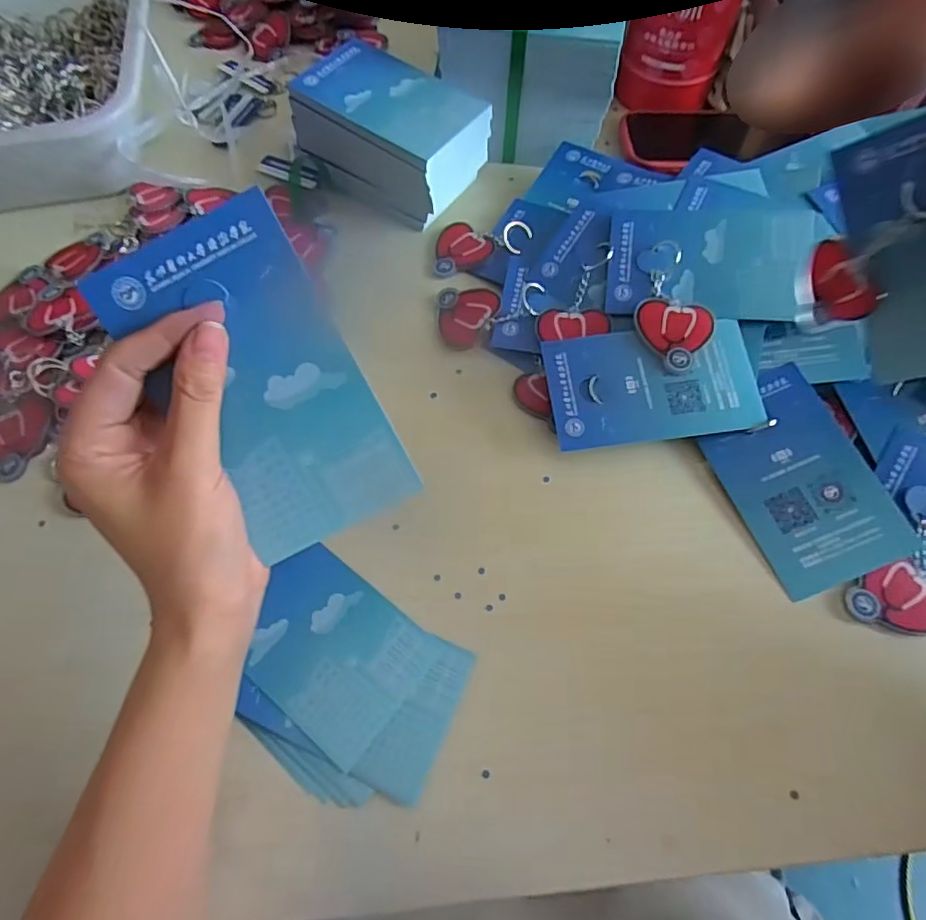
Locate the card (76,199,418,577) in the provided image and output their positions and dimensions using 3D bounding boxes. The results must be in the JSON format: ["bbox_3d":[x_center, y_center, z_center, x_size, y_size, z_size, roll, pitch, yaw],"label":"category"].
[{"bbox_3d":[-0.081,-0.028,0.234,0.076,0.004,0.132,-27,105,4],"label":"card"}]

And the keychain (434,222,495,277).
[{"bbox_3d":[-0.004,-0.167,0.455,0.046,0.004,0.053,31,68,15],"label":"keychain"}]

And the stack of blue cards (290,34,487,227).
[{"bbox_3d":[-0.056,-0.258,0.457,0.140,0.070,0.088,31,68,15],"label":"stack of blue cards"}]

